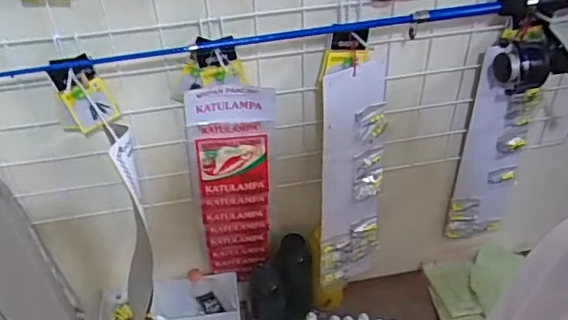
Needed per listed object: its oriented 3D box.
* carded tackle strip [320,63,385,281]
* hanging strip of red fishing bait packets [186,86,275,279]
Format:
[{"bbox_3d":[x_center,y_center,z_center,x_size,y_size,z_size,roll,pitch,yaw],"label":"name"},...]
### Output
[{"bbox_3d":[0.099,0.038,0.825,0.099,0.388,0.009,-18,40,-17],"label":"carded tackle strip"},{"bbox_3d":[-0.067,0.049,0.825,0.112,0.358,0.023,-7,41,-6],"label":"hanging strip of red fishing bait packets"}]

